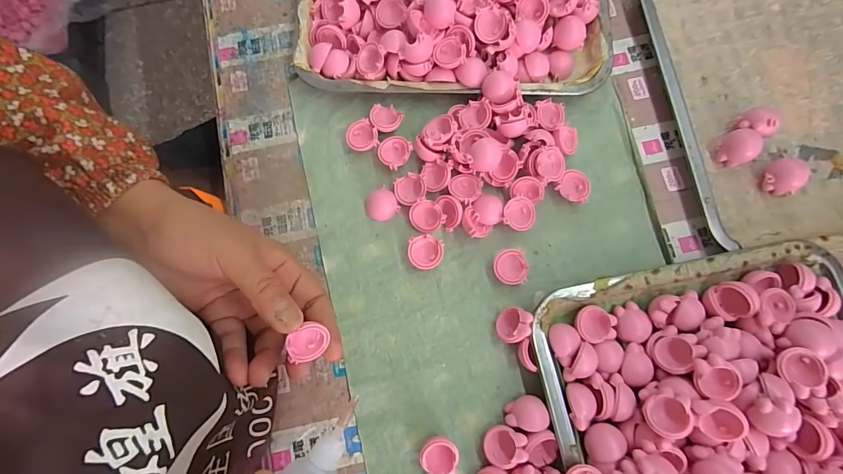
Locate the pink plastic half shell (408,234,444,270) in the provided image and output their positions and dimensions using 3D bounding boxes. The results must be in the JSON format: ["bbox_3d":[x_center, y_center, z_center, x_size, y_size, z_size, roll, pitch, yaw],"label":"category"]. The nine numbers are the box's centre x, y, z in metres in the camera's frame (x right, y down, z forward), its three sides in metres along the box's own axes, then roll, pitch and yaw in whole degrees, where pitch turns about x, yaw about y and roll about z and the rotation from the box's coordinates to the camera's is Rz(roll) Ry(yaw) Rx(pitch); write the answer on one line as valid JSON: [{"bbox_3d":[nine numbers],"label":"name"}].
[{"bbox_3d":[0.004,0.014,0.348,0.030,0.017,0.029,-7,76,0],"label":"pink plastic half shell"}]

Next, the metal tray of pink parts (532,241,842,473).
[{"bbox_3d":[0.231,0.168,0.289,0.244,0.053,0.296,-11,76,-1],"label":"metal tray of pink parts"}]

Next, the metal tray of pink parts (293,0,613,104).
[{"bbox_3d":[0.030,-0.250,0.390,0.299,0.053,0.242,4,77,2],"label":"metal tray of pink parts"}]

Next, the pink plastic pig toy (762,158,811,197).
[{"bbox_3d":[0.320,-0.052,0.353,0.024,0.027,0.029,-25,77,-5],"label":"pink plastic pig toy"}]

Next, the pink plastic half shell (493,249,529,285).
[{"bbox_3d":[0.076,0.027,0.347,0.028,0.014,0.029,-1,76,1],"label":"pink plastic half shell"}]

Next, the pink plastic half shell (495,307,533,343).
[{"bbox_3d":[0.076,0.072,0.328,0.013,0.033,0.029,28,68,-33],"label":"pink plastic half shell"}]

